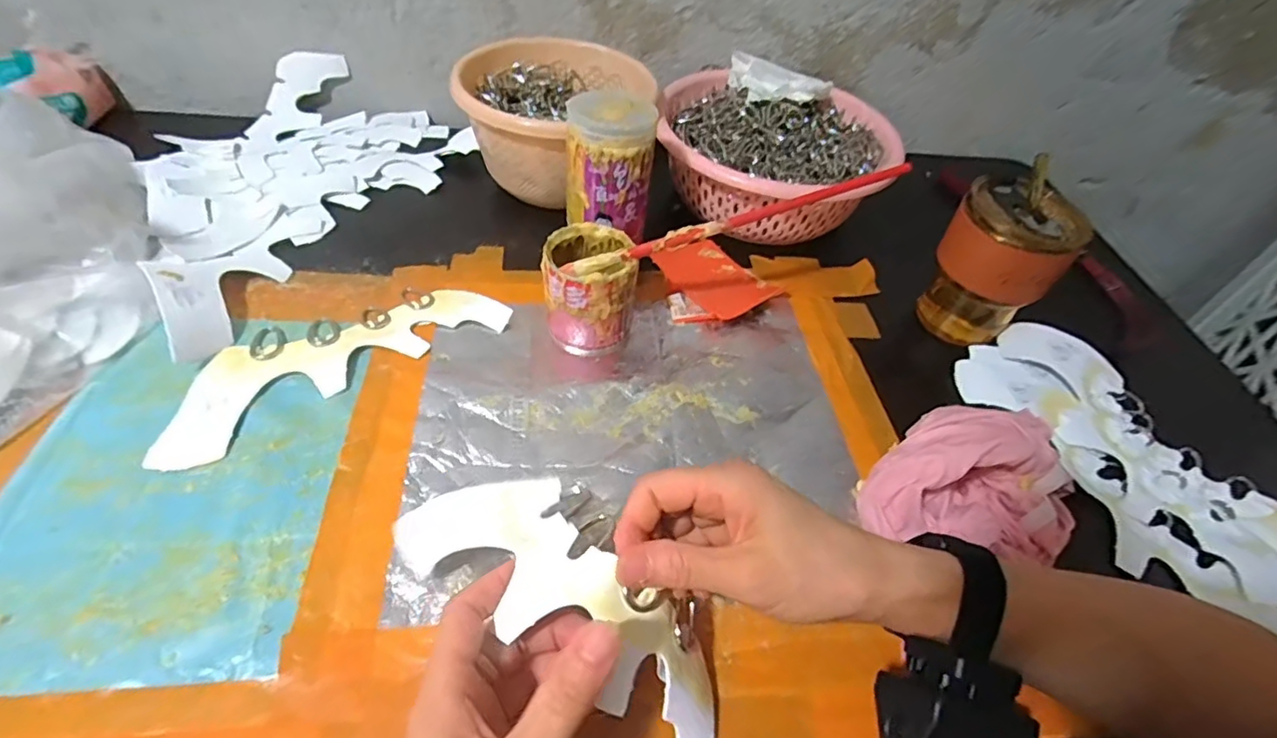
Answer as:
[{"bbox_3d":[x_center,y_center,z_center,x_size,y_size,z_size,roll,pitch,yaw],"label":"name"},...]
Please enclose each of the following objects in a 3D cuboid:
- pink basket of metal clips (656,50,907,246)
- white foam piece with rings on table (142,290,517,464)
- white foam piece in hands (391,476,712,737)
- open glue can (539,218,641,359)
[{"bbox_3d":[0.125,-0.200,0.549,0.211,0.103,0.200,15,49,7],"label":"pink basket of metal clips"},{"bbox_3d":[-0.206,-0.011,0.410,0.226,0.006,0.084,-25,56,-25],"label":"white foam piece with rings on table"},{"bbox_3d":[-0.038,0.108,0.290,0.194,0.066,0.068,31,53,22],"label":"white foam piece in hands"},{"bbox_3d":[-0.037,-0.060,0.429,0.064,0.071,0.065,-4,50,-10],"label":"open glue can"}]

